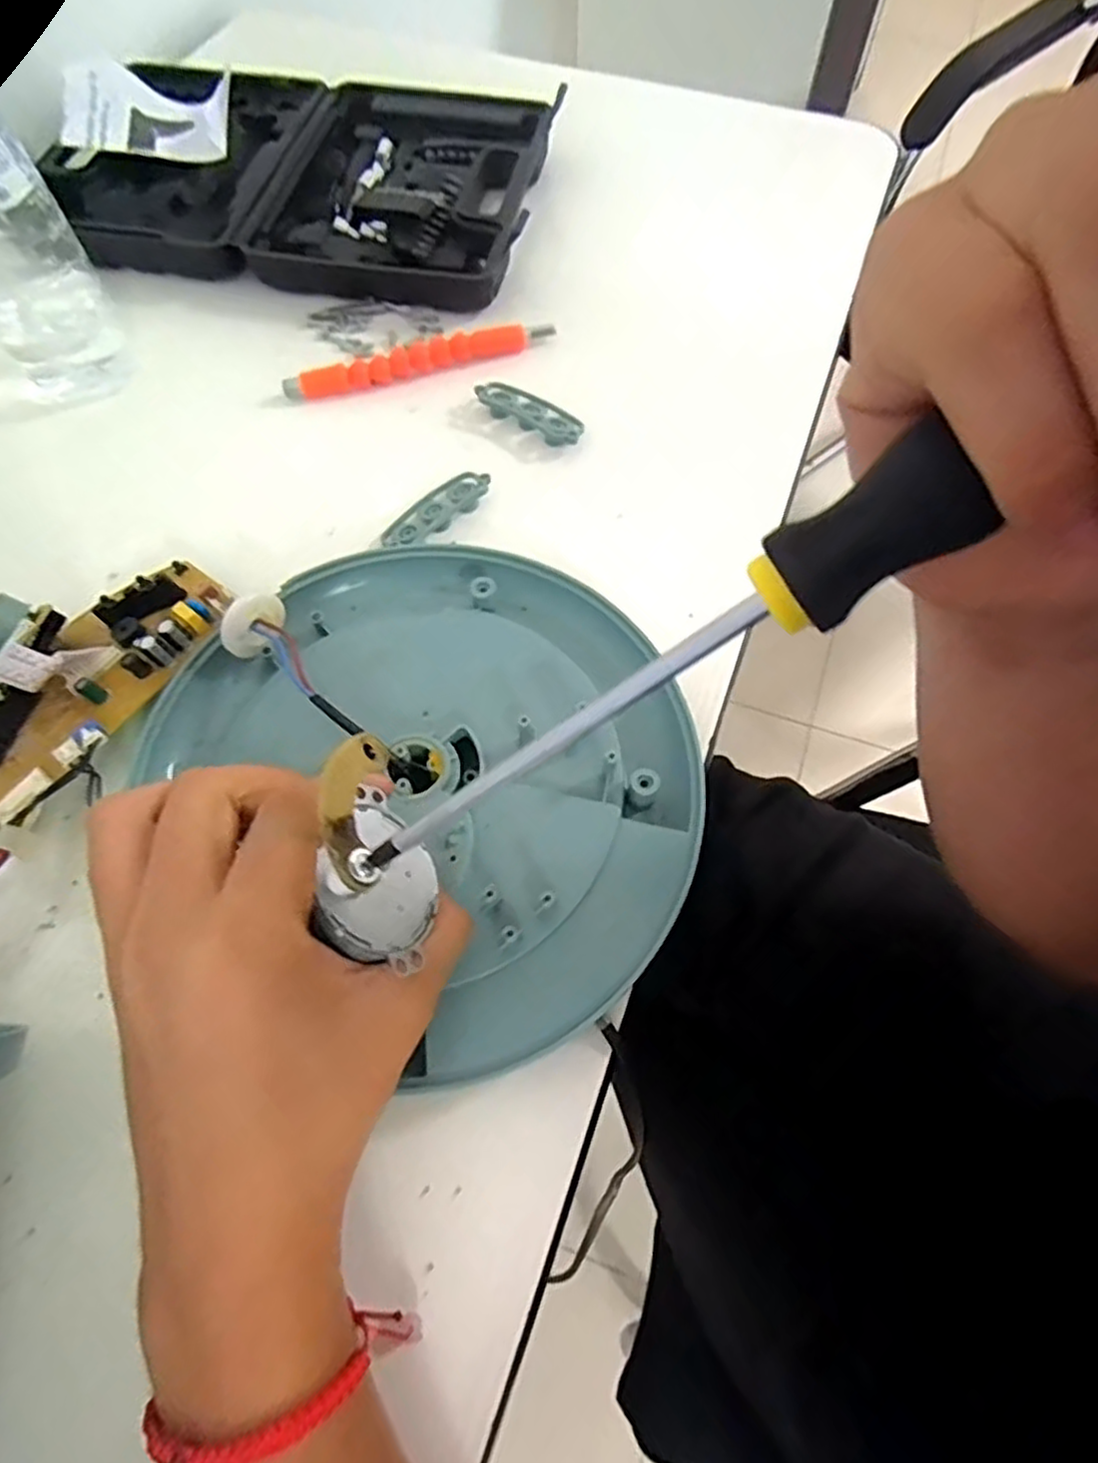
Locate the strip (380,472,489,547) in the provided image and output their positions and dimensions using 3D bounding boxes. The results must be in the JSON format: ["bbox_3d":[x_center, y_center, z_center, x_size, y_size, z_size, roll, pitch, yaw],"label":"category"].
[{"bbox_3d":[-0.062,-0.121,0.392,0.022,0.008,0.068,42,71,18],"label":"strip"}]

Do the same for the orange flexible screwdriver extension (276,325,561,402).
[{"bbox_3d":[-0.077,-0.227,0.439,0.165,0.014,0.016,-17,66,-8],"label":"orange flexible screwdriver extension"}]

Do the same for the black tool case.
[{"bbox_3d":[-0.171,-0.385,0.504,0.328,0.036,0.205,7,65,3],"label":"black tool case"}]

